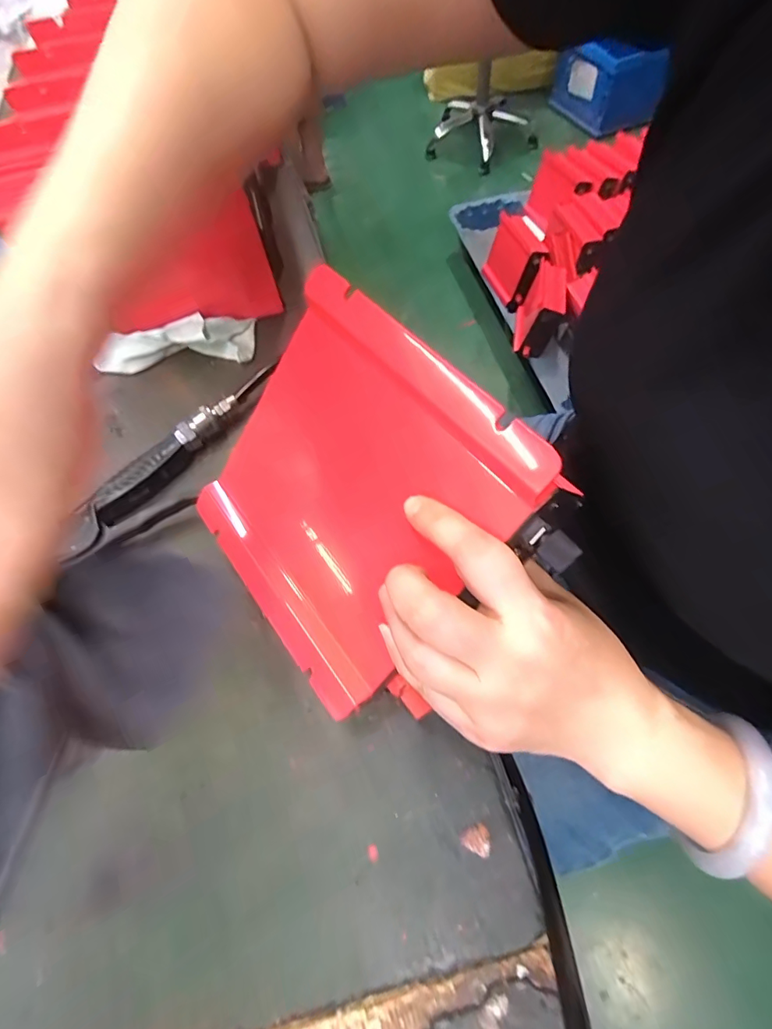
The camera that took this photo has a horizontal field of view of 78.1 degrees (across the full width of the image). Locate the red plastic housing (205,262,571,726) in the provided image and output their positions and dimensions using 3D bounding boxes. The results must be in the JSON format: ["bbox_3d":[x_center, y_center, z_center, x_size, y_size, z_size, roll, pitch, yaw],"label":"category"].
[{"bbox_3d":[-0.024,-0.009,0.252,0.167,0.022,0.168,48,112,25],"label":"red plastic housing"}]

